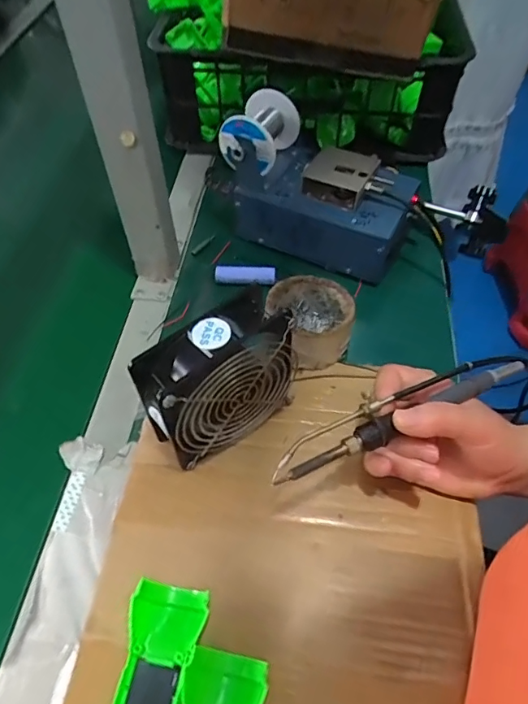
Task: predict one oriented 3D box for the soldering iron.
[{"bbox_3d":[0.102,0.041,0.359,0.209,0.019,0.024,-21,55,-14],"label":"soldering iron"}]

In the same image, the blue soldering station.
[{"bbox_3d":[0.074,-0.165,0.570,0.190,0.095,0.114,26,57,19],"label":"blue soldering station"}]

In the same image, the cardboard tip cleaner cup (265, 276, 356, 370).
[{"bbox_3d":[0.045,-0.032,0.483,0.077,0.045,0.088,-25,56,-18],"label":"cardboard tip cleaner cup"}]

